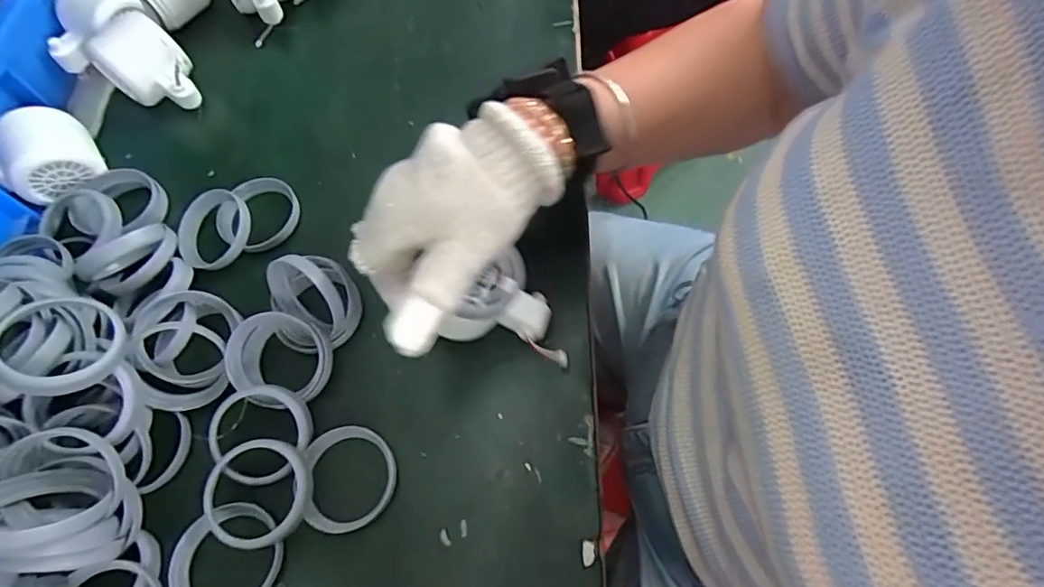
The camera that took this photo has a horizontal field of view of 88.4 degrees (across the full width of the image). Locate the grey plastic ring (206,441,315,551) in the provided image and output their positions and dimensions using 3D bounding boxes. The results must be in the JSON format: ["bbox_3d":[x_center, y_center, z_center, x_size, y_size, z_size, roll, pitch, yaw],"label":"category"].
[{"bbox_3d":[-0.154,0.117,0.313,0.061,0.016,0.058,-1,66,3],"label":"grey plastic ring"}]

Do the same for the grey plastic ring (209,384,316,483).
[{"bbox_3d":[-0.158,0.085,0.326,0.055,0.008,0.056,3,78,-14],"label":"grey plastic ring"}]

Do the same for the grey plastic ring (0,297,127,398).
[{"bbox_3d":[-0.258,0.027,0.301,0.059,0.011,0.059,17,50,-21],"label":"grey plastic ring"}]

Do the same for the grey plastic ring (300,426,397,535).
[{"bbox_3d":[-0.103,0.109,0.320,0.055,0.004,0.059,-1,66,3],"label":"grey plastic ring"}]

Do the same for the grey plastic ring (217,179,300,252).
[{"bbox_3d":[-0.197,-0.060,0.407,0.058,0.013,0.058,-1,66,3],"label":"grey plastic ring"}]

